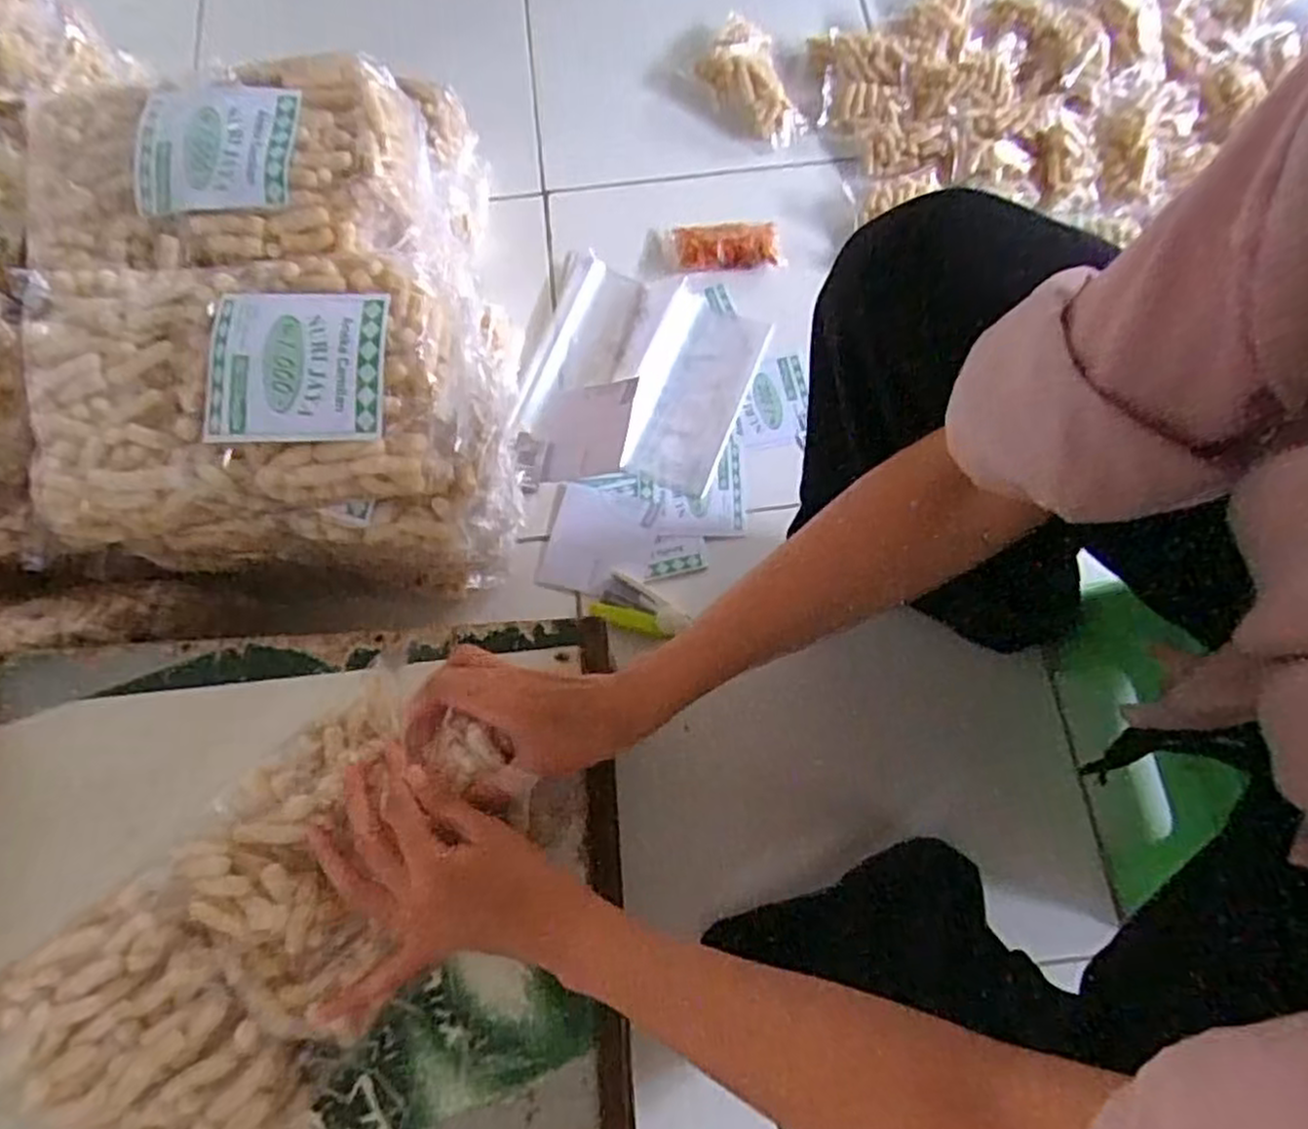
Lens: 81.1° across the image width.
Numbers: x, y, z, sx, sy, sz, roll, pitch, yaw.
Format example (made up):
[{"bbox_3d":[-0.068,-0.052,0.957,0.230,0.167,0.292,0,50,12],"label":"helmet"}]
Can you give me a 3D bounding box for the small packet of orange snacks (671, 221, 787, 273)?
[{"bbox_3d":[0.076,-0.331,0.793,0.110,0.020,0.053,-8,72,0],"label":"small packet of orange snacks"}]

